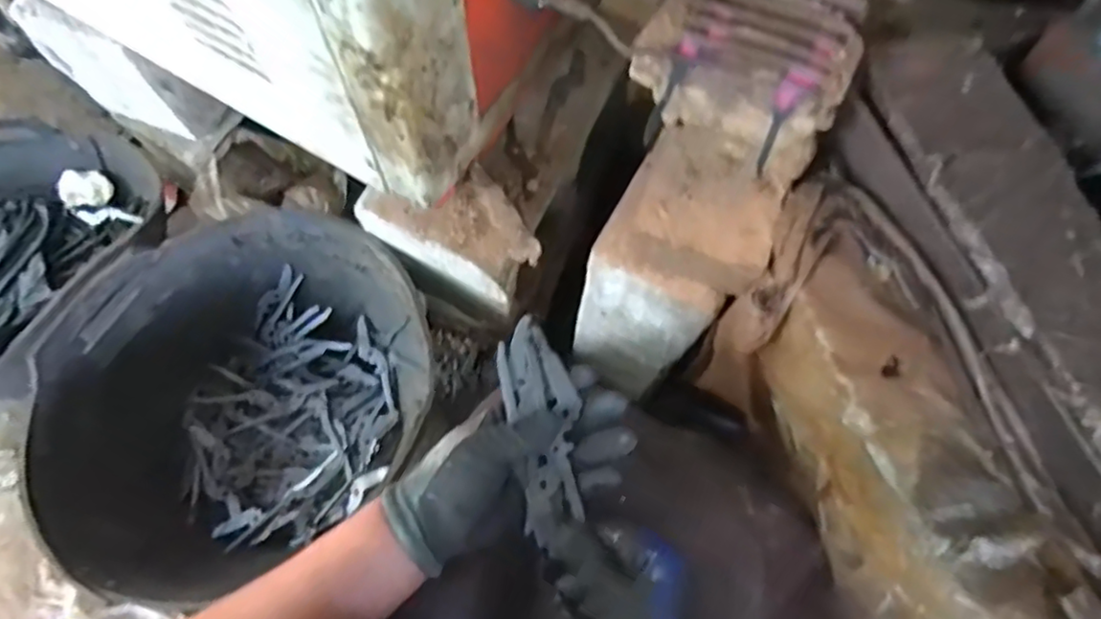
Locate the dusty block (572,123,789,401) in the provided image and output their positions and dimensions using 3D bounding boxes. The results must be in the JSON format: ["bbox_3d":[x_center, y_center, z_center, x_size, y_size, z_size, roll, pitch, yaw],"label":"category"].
[{"bbox_3d":[0.114,-0.033,0.634,0.128,0.270,0.128,23,70,7],"label":"dusty block"}]

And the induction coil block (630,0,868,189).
[{"bbox_3d":[0.161,-0.204,0.530,0.168,0.059,0.167,27,70,9],"label":"induction coil block"}]

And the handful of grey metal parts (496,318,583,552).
[{"bbox_3d":[-0.006,0.078,0.459,0.049,0.013,0.145,-12,74,-6],"label":"handful of grey metal parts"}]

